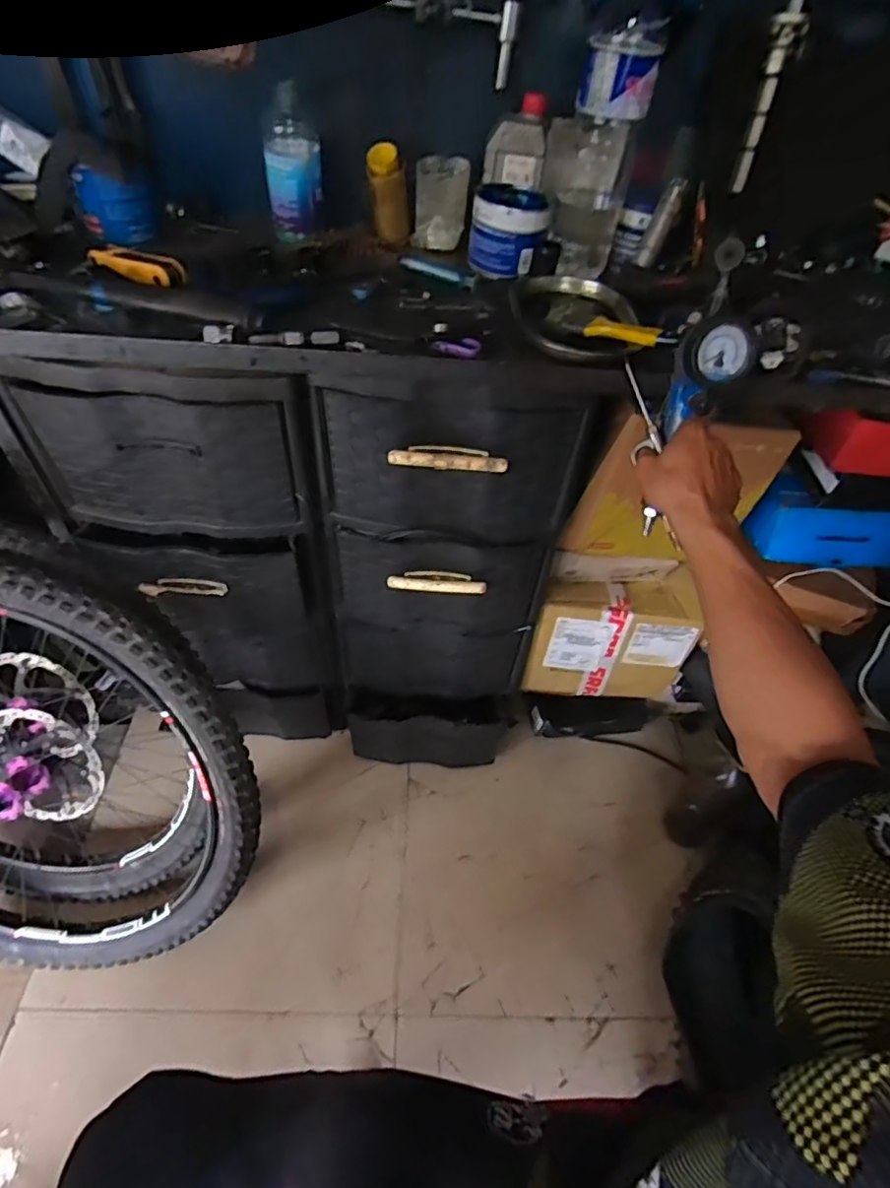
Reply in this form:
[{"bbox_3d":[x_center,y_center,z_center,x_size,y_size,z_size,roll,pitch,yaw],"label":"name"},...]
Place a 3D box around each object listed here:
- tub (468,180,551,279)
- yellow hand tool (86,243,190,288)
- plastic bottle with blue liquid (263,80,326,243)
[{"bbox_3d":[0.088,-0.501,0.792,0.097,0.081,0.106,3,50,-3],"label":"tub"},{"bbox_3d":[-0.379,-0.403,0.699,0.132,0.020,0.041,22,51,12],"label":"yellow hand tool"},{"bbox_3d":[-0.207,-0.579,0.786,0.076,0.158,0.056,-6,51,-11],"label":"plastic bottle with blue liquid"}]

